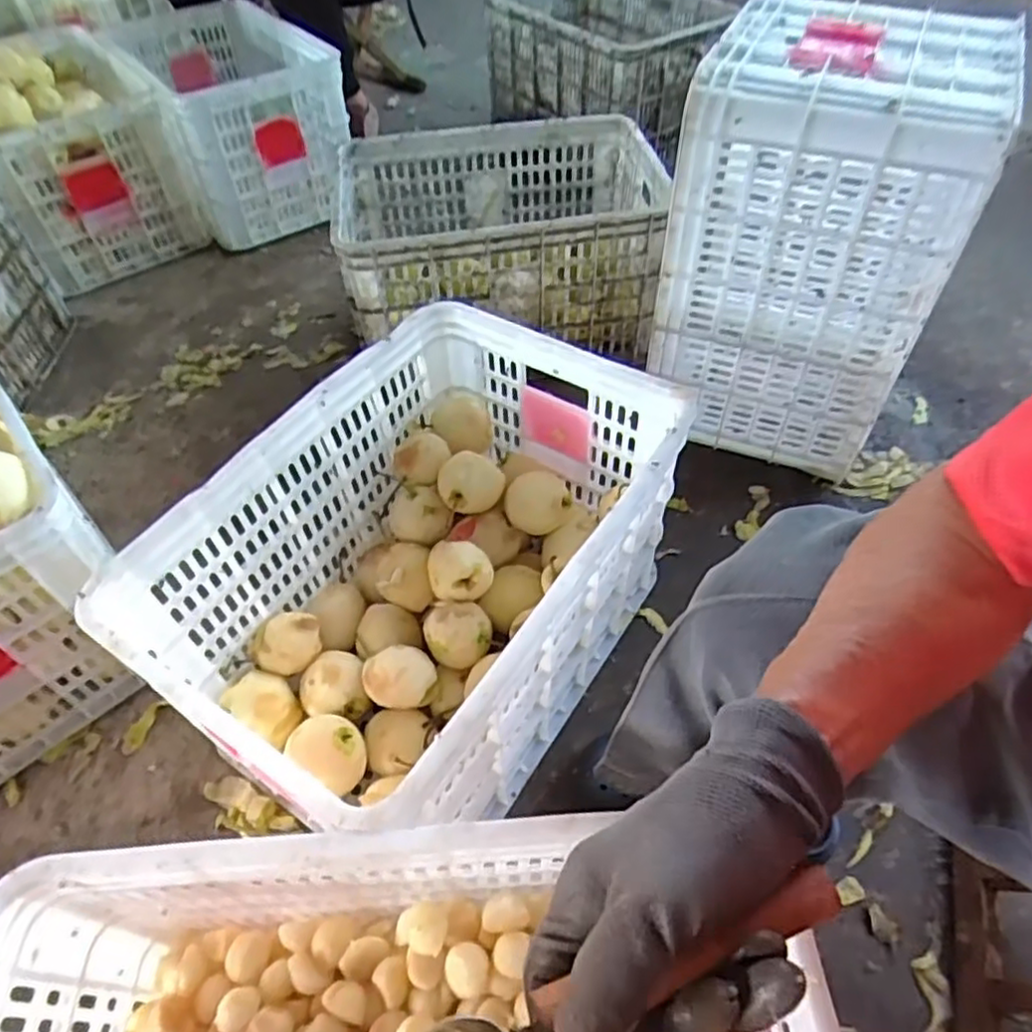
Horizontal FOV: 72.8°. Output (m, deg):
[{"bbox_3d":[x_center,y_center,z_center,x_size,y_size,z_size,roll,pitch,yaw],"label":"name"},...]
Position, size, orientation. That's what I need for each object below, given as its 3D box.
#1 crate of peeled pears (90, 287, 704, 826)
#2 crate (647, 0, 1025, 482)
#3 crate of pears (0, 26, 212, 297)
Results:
[{"bbox_3d":[-0.090,0.065,0.764,0.352,0.290,0.513,26,56,21],"label":"crate of peeled pears"},{"bbox_3d":[0.371,-0.328,0.901,0.302,0.465,0.267,24,55,19],"label":"crate"},{"bbox_3d":[-0.929,-0.749,1.469,0.359,0.320,0.485,-31,57,-22],"label":"crate of pears"}]

